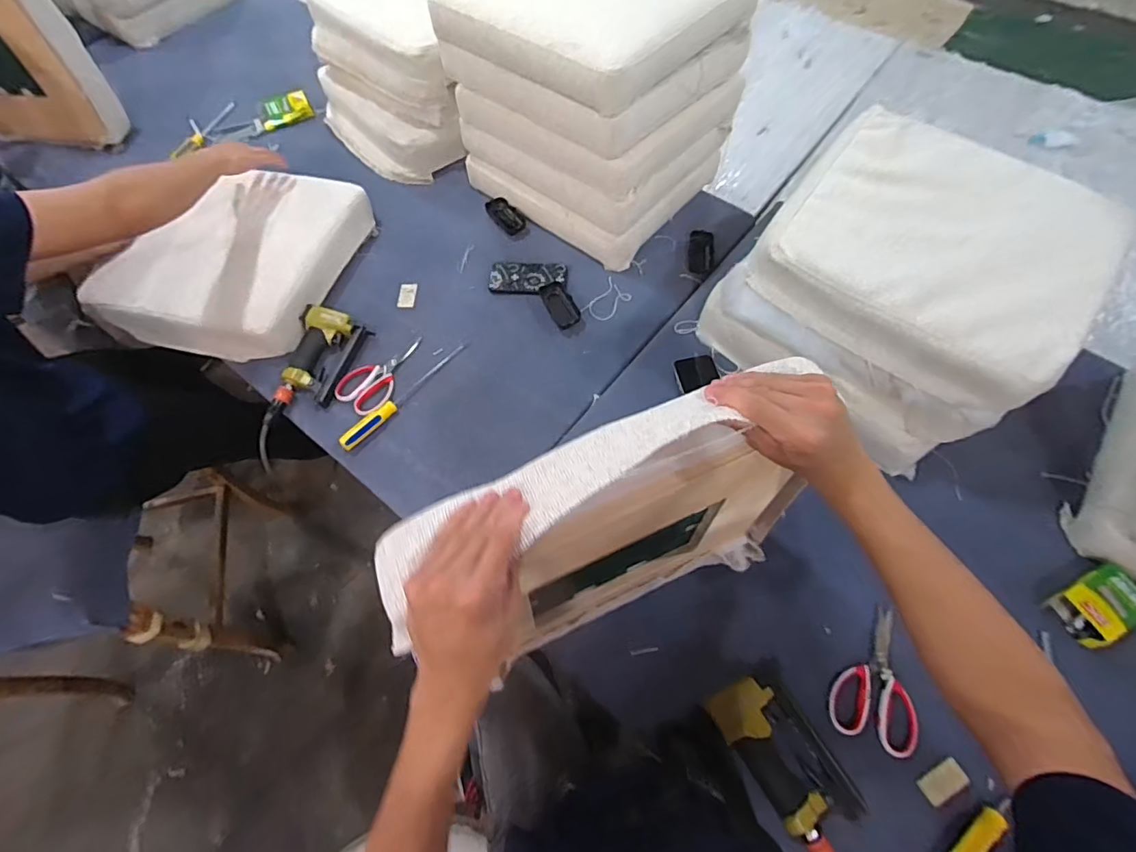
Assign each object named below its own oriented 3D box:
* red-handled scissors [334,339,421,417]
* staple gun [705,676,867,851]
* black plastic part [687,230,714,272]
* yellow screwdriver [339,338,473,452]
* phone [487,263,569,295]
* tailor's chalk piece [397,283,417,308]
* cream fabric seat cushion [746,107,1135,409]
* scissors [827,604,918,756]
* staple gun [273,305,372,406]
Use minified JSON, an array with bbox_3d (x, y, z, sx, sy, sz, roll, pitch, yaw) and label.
[{"bbox_3d":[-0.356,-0.111,0.968,0.101,0.025,0.196,20,65,11],"label":"red-handled scissors"},{"bbox_3d":[0.288,0.440,0.672,0.106,0.061,0.215,-32,67,-14],"label":"staple gun"},{"bbox_3d":[0.292,-0.384,1.116,0.058,0.020,0.101,6,63,4],"label":"black plastic part"},{"bbox_3d":[-0.294,-0.065,0.943,0.026,0.023,0.301,37,69,18],"label":"yellow screwdriver"},{"bbox_3d":[-0.085,-0.315,1.085,0.163,0.010,0.078,1,63,2],"label":"phone"},{"bbox_3d":[-0.339,-0.276,1.074,0.035,0.004,0.062,4,65,-3],"label":"tailor's chalk piece"},{"bbox_3d":[0.581,-0.290,0.811,0.456,0.126,0.429,39,70,19],"label":"cream fabric seat cushion"},{"bbox_3d":[0.431,0.346,0.709,0.100,0.016,0.175,18,65,10],"label":"scissors"},{"bbox_3d":[-0.481,-0.134,0.972,0.135,0.043,0.205,10,63,6],"label":"staple gun"}]

